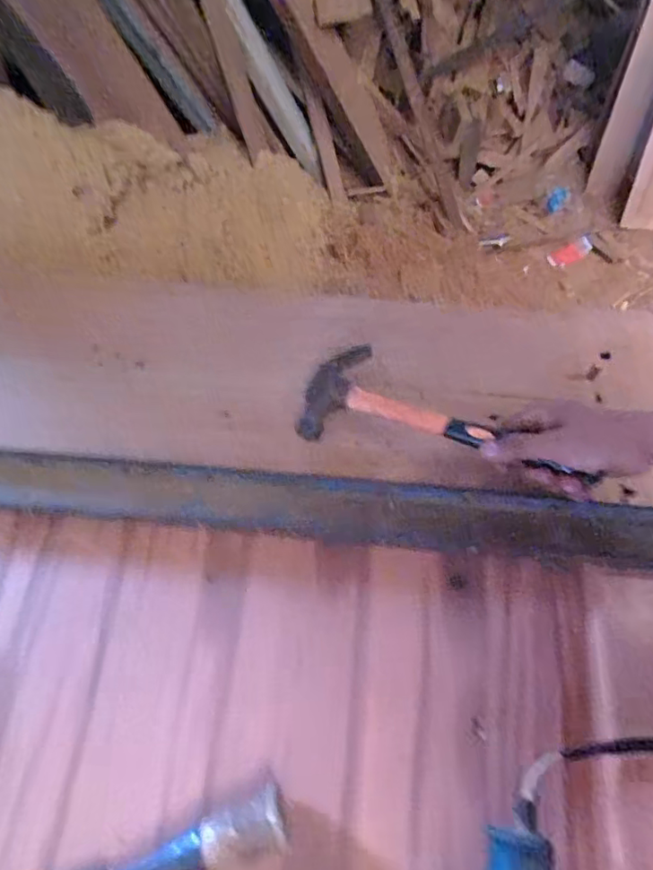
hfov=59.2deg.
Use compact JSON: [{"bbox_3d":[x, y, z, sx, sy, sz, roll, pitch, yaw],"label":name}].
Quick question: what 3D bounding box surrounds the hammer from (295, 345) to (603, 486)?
[{"bbox_3d":[0.107,-0.015,0.535,0.266,0.026,0.103,17,68,18],"label":"hammer"}]

